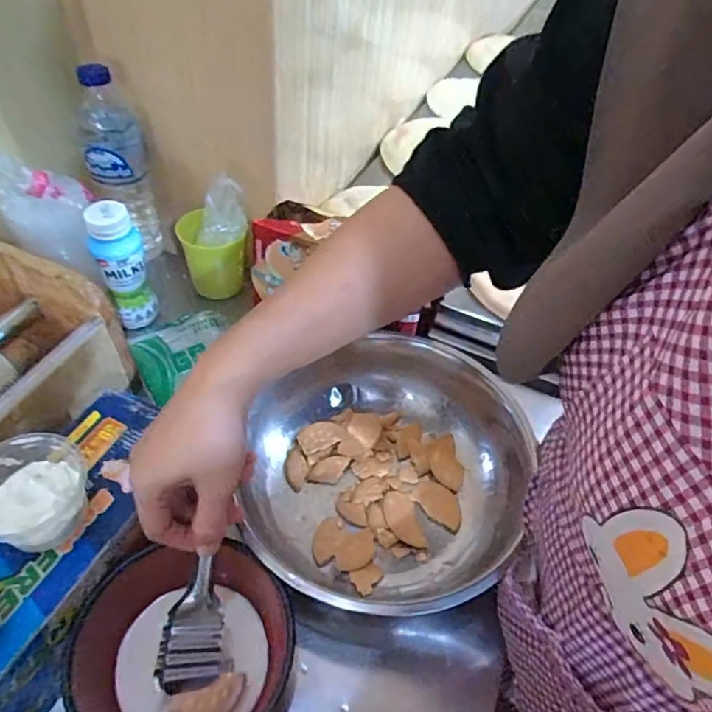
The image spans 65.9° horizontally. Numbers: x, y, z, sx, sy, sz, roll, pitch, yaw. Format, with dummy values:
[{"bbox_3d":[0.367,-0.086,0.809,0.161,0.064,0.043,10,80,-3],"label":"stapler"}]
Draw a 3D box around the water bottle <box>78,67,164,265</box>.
[{"bbox_3d":[-0.276,-0.219,0.639,0.063,0.216,0.053,-12,51,-17],"label":"water bottle"}]

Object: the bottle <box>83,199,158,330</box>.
[{"bbox_3d":[-0.248,-0.095,0.583,0.045,0.133,0.041,-24,55,-25],"label":"bottle"}]

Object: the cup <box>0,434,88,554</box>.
[{"bbox_3d":[-0.219,0.096,0.366,0.074,0.047,0.065,-25,56,-26],"label":"cup"}]

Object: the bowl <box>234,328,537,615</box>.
[{"bbox_3d":[0.017,0.091,0.495,0.252,0.090,0.266,3,48,-3],"label":"bowl"}]

